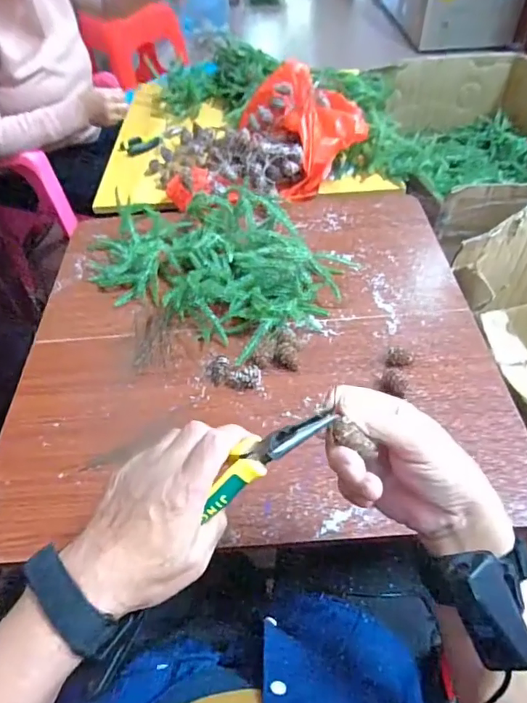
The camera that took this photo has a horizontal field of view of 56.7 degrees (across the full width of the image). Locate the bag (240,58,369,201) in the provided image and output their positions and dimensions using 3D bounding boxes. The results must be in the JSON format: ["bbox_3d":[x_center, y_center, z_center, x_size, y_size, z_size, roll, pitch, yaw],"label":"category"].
[{"bbox_3d":[0.076,-0.413,0.893,0.183,0.136,0.222,-17,50,-11],"label":"bag"}]

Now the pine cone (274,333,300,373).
[{"bbox_3d":[0.030,0.000,0.601,0.029,0.028,0.042,7,49,10],"label":"pine cone"}]

